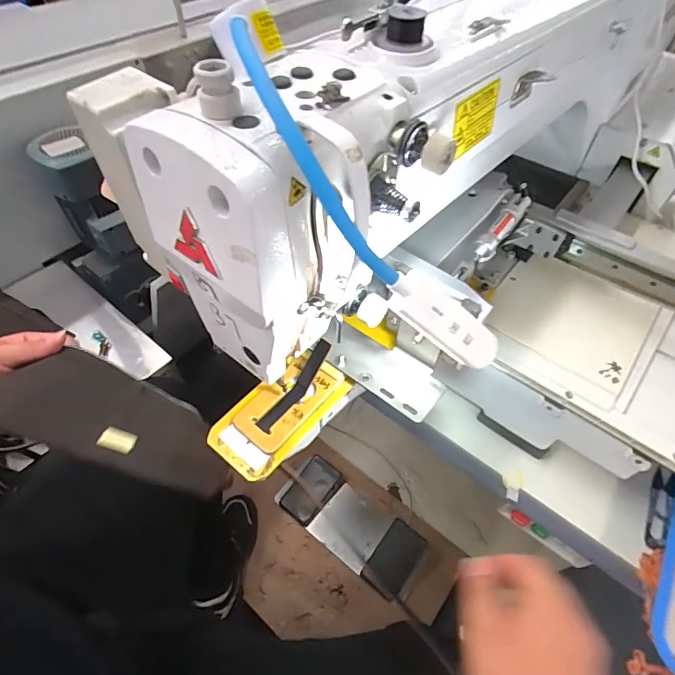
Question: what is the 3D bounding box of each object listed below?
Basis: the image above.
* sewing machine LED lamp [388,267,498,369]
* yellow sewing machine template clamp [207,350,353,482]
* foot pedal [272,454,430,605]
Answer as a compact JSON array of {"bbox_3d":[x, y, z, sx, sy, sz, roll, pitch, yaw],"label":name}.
[{"bbox_3d":[0.060,-0.007,0.237,0.081,0.024,0.016,35,48,-25],"label":"sewing machine LED lamp"},{"bbox_3d":[-0.054,0.065,0.390,0.067,0.017,0.125,33,58,22],"label":"yellow sewing machine template clamp"},{"bbox_3d":[0.042,0.455,1.030,0.348,0.057,0.167,32,58,21],"label":"foot pedal"}]

